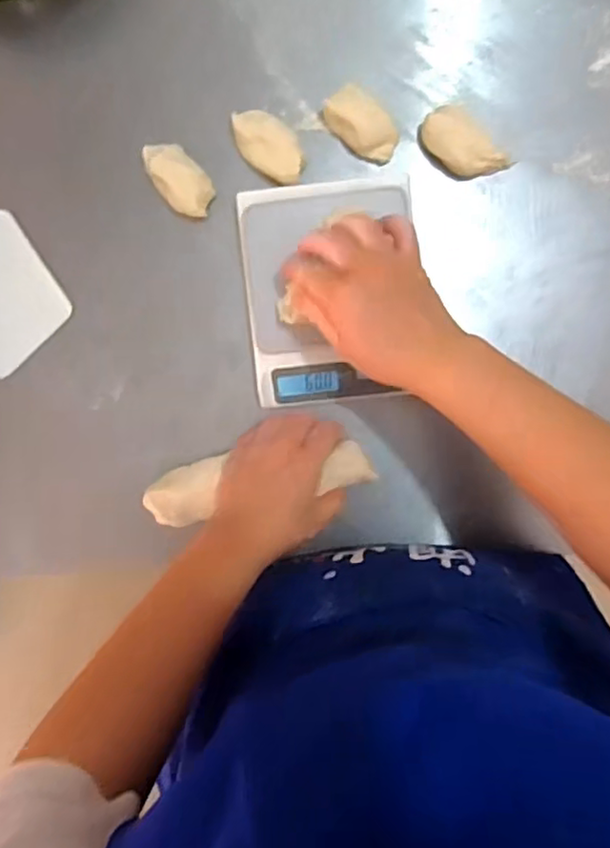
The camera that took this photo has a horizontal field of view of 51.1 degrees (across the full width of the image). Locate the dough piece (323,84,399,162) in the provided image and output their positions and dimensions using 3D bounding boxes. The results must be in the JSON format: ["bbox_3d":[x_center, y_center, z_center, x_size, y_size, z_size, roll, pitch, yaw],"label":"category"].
[{"bbox_3d":[0.050,-0.254,0.543,0.066,0.028,0.041,42,96,-4],"label":"dough piece"}]

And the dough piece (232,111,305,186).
[{"bbox_3d":[-0.030,-0.236,0.544,0.073,0.030,0.039,43,96,-4],"label":"dough piece"}]

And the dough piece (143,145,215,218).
[{"bbox_3d":[-0.108,-0.210,0.545,0.040,0.028,0.068,-40,95,6],"label":"dough piece"}]

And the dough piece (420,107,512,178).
[{"bbox_3d":[0.136,-0.237,0.547,0.077,0.038,0.043,41,96,-4],"label":"dough piece"}]

